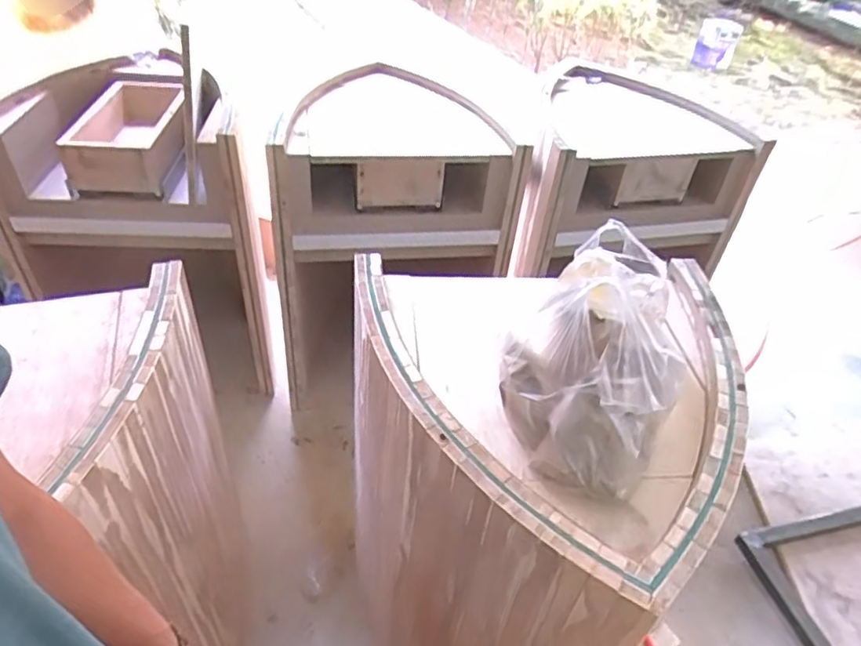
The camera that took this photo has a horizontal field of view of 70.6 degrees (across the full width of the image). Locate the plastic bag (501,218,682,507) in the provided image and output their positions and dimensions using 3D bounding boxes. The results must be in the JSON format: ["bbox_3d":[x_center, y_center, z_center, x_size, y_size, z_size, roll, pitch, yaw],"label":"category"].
[{"bbox_3d":[0.225,0.011,0.762,0.188,0.205,0.322,24,44,20],"label":"plastic bag"}]

